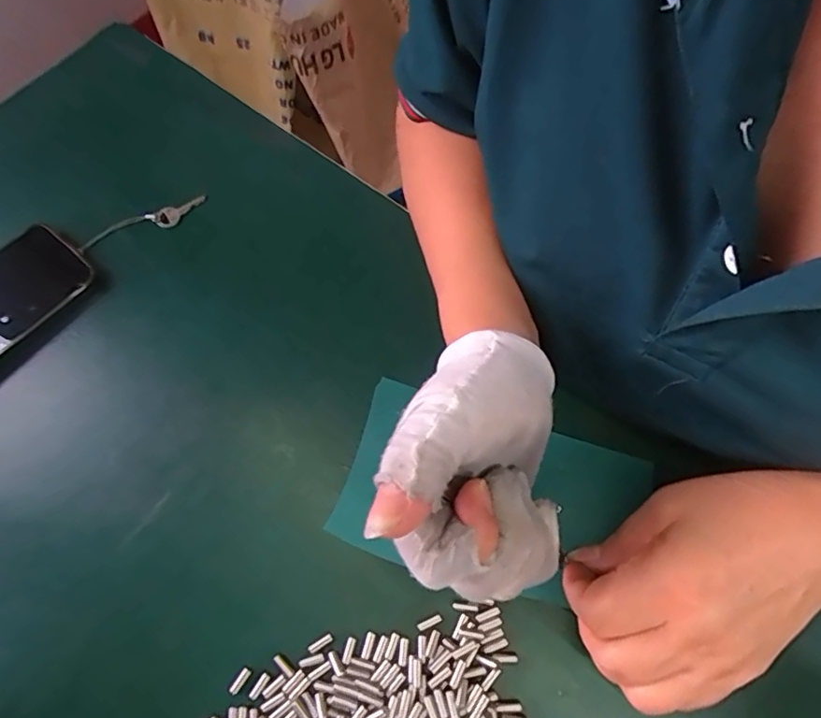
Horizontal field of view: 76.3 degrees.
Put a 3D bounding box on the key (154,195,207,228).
[{"bbox_3d":[-0.176,-0.115,0.400,0.040,0.009,0.011,-41,70,-15],"label":"key"}]

